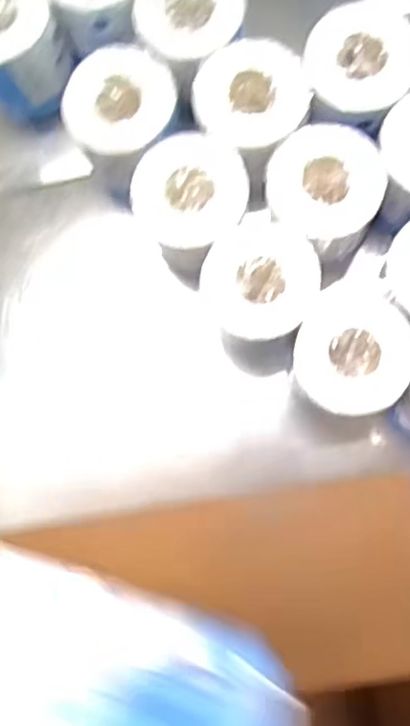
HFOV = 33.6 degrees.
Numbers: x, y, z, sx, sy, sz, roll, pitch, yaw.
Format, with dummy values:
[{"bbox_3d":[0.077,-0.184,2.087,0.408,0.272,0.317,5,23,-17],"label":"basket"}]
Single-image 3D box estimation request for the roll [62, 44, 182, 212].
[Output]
[{"bbox_3d":[-0.071,-0.216,0.629,0.107,0.093,0.101,0,83,3],"label":"roll"}]

